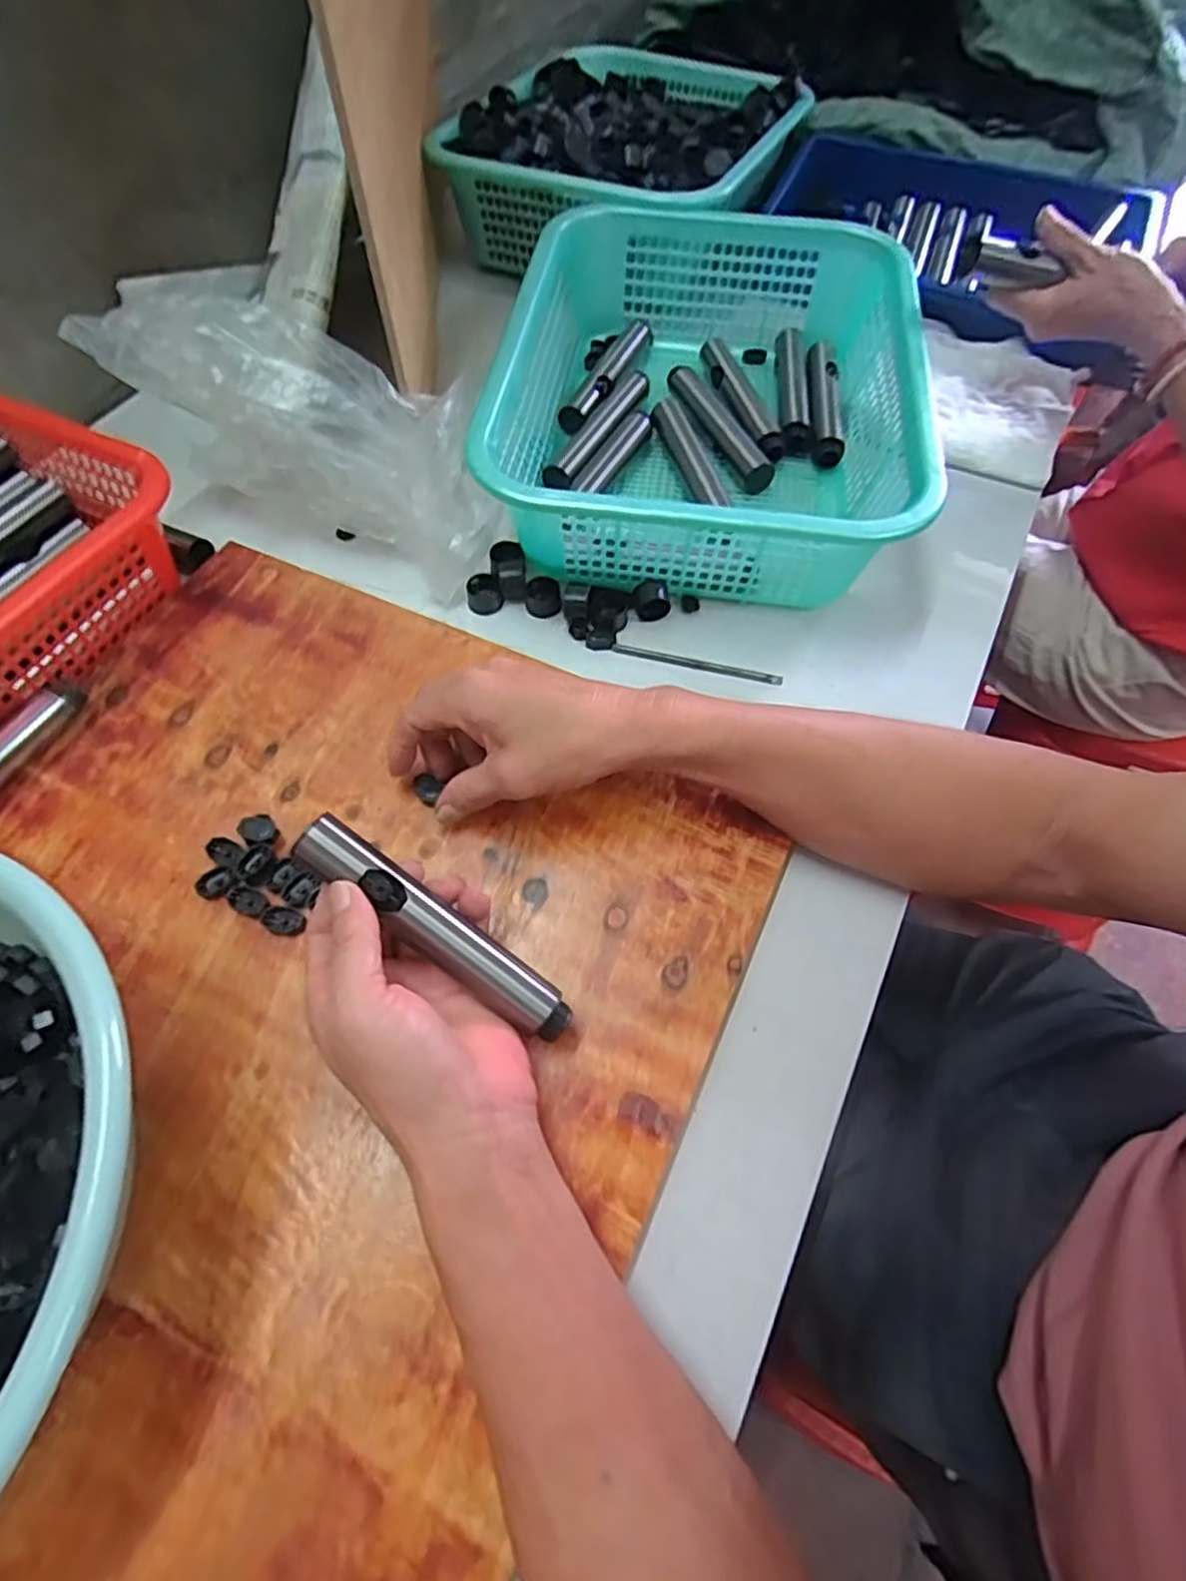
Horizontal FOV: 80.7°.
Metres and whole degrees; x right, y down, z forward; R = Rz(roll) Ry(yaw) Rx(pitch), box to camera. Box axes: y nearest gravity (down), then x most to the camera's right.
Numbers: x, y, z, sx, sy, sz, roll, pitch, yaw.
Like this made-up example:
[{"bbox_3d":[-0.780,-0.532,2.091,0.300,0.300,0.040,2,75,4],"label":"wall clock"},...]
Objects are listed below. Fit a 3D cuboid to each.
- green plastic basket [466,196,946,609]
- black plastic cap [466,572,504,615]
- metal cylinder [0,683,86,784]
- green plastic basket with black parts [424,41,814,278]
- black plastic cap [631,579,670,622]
[{"bbox_3d":[0.085,-0.295,0.536,0.288,0.118,0.350,8,59,2],"label":"green plastic basket"},{"bbox_3d":[-0.078,-0.142,0.503,0.024,0.018,0.022,1,59,-2],"label":"black plastic cap"},{"bbox_3d":[-0.338,-0.034,0.417,0.021,0.026,0.071,21,61,10],"label":"metal cylinder"},{"bbox_3d":[0.032,-0.609,0.684,0.274,0.106,0.302,25,64,11],"label":"green plastic basket with black parts"},{"bbox_3d":[0.040,-0.135,0.491,0.022,0.018,0.023,-8,60,-7],"label":"black plastic cap"}]

